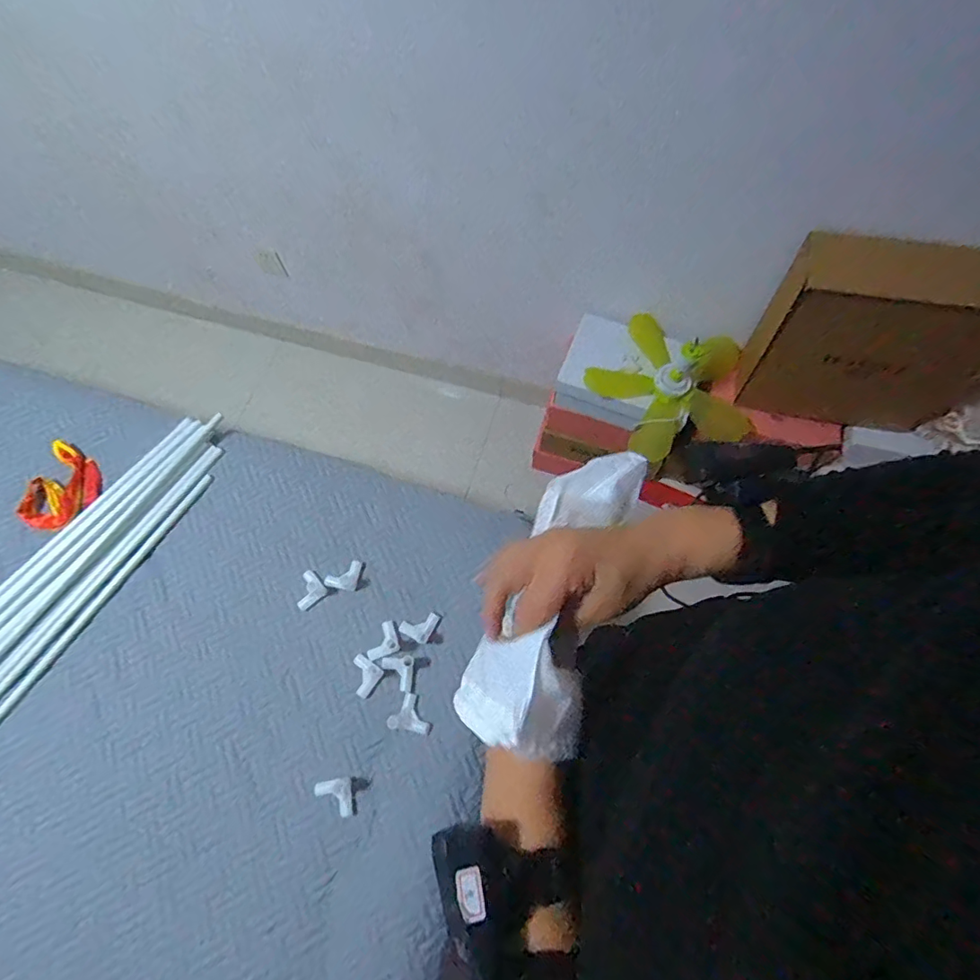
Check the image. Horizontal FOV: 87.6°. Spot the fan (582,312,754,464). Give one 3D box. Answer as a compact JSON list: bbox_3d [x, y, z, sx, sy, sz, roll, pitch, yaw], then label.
[{"bbox_3d":[0.417,-0.229,1.126,0.341,0.247,0.287,38,73,15],"label":"fan"}]

